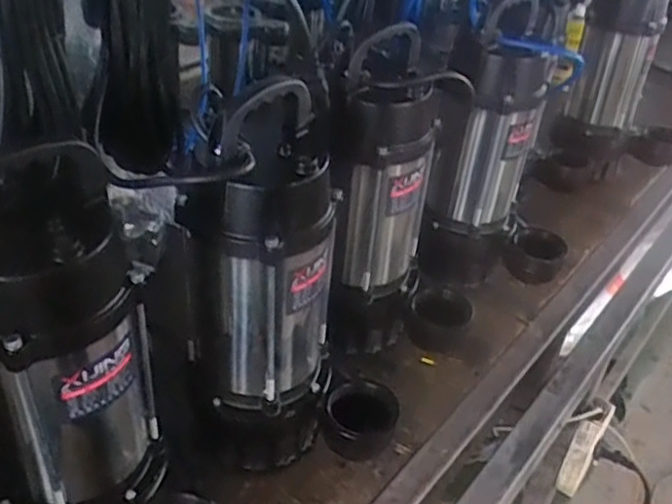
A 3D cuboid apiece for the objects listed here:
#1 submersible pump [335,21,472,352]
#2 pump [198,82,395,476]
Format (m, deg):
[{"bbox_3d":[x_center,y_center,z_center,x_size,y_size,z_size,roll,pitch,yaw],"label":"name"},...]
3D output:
[{"bbox_3d":[0.088,-0.040,0.761,0.171,0.357,0.120,18,38,17],"label":"submersible pump"},{"bbox_3d":[-0.030,0.054,0.638,0.187,0.384,0.108,11,36,8],"label":"pump"}]

